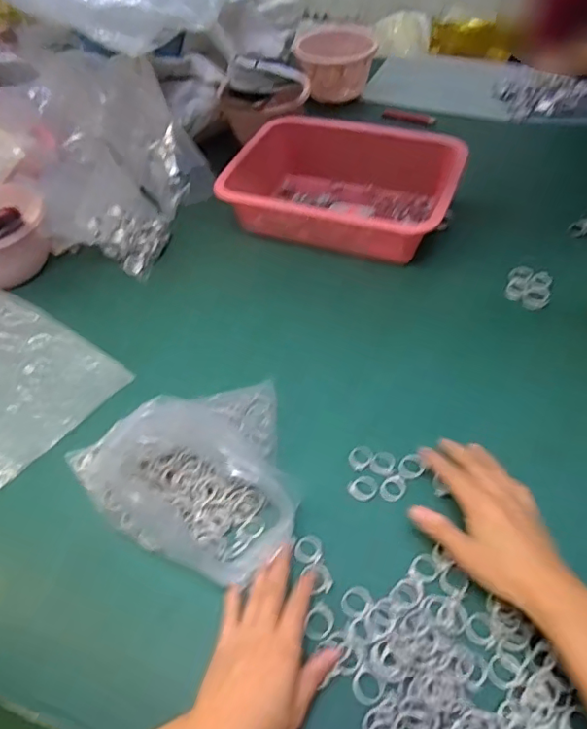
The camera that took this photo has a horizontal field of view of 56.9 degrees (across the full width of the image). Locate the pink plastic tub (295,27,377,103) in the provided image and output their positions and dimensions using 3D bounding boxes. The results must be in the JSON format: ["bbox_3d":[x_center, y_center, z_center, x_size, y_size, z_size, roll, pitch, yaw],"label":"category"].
[{"bbox_3d":[0.074,-0.551,0.992,0.131,0.092,0.117,-15,52,-8],"label":"pink plastic tub"}]

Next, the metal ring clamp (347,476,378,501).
[{"bbox_3d":[0.065,0.115,0.506,0.027,0.008,0.023,-31,52,-22],"label":"metal ring clamp"}]

